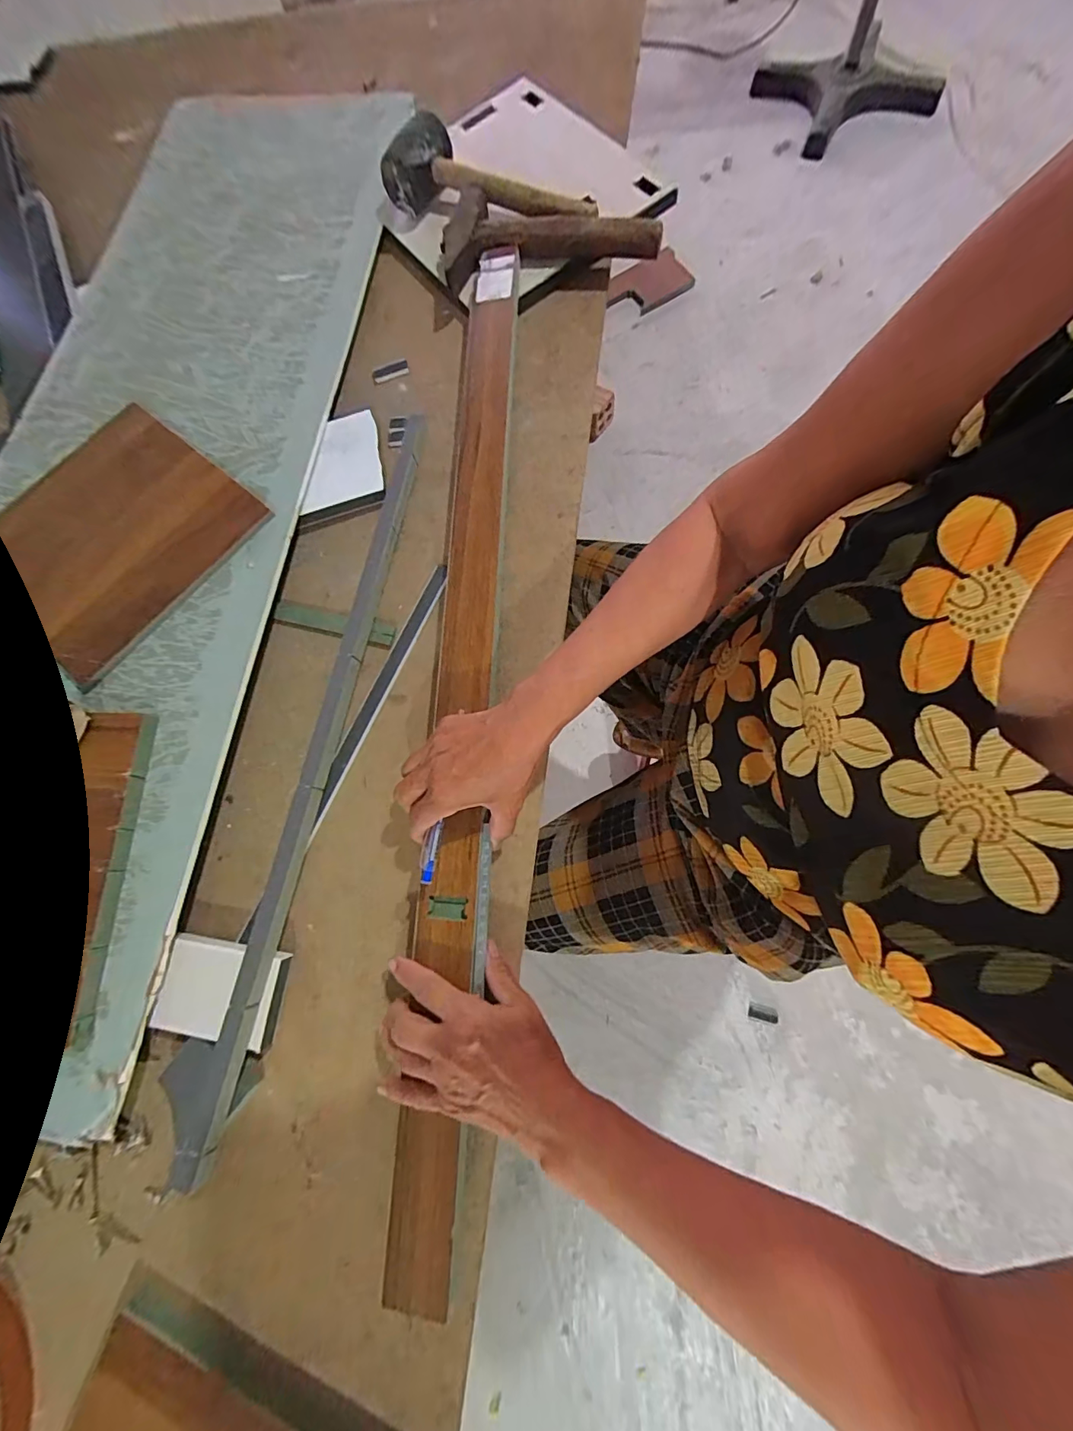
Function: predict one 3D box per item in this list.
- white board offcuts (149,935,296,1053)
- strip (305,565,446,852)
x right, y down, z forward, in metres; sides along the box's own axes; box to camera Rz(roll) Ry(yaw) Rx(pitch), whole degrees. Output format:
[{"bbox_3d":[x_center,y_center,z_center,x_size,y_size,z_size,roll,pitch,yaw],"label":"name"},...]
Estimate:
[{"bbox_3d":[-0.261,0.229,0.404,0.099,0.027,0.070,6,77,9],"label":"white board offcuts"},{"bbox_3d":[-0.152,-0.024,0.470,0.019,0.010,0.283,21,80,12],"label":"strip"}]

